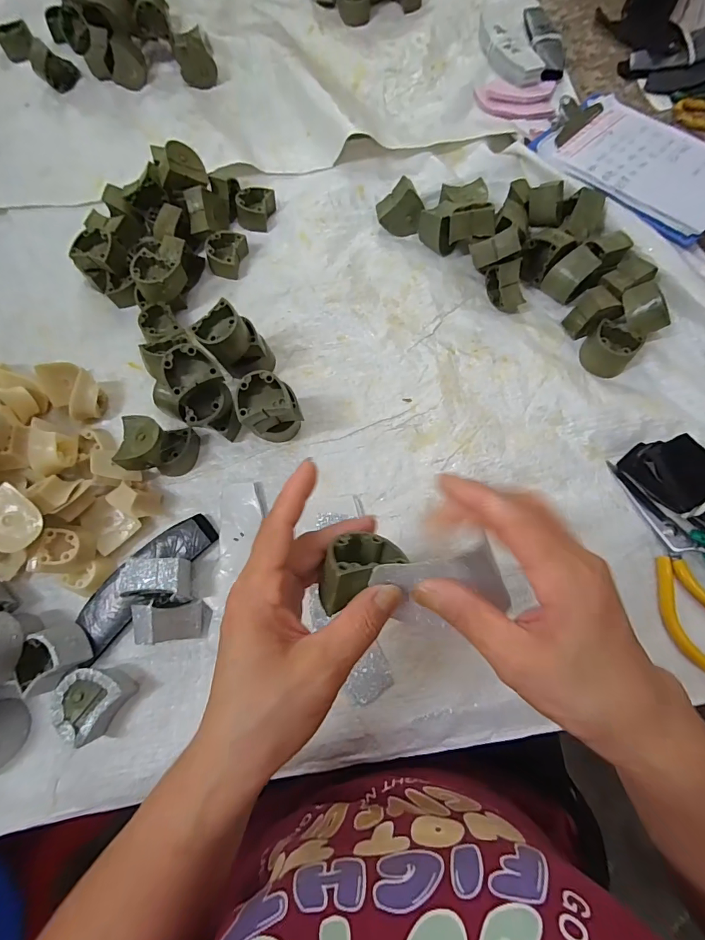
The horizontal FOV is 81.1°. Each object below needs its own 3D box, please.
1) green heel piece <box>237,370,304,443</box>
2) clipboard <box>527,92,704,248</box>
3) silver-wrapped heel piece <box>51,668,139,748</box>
[{"bbox_3d":[-0.073,-0.054,0.382,0.048,0.080,0.038,-18,73,-3],"label":"green heel piece"},{"bbox_3d":[0.327,-0.354,0.472,0.221,0.013,0.161,37,76,14],"label":"clipboard"},{"bbox_3d":[-0.213,0.188,0.338,0.044,0.036,0.052,29,76,10],"label":"silver-wrapped heel piece"}]

